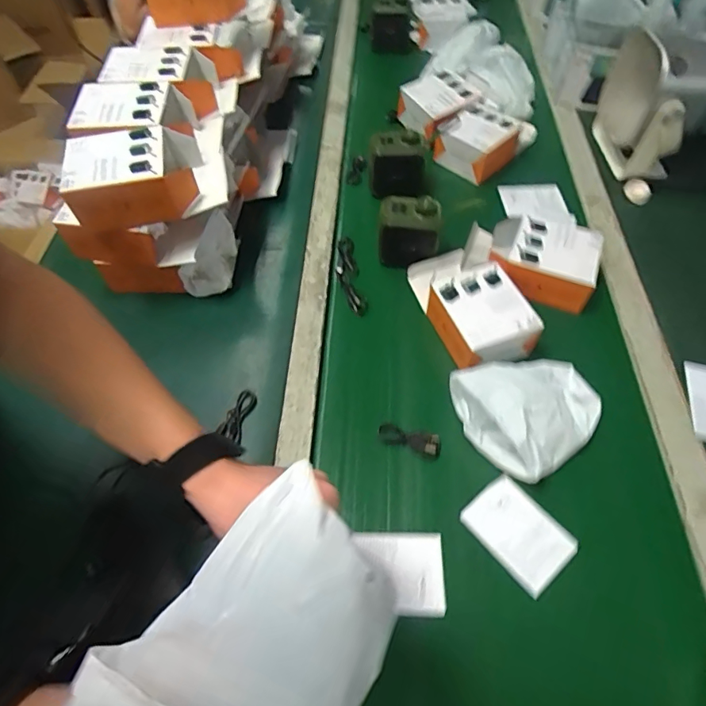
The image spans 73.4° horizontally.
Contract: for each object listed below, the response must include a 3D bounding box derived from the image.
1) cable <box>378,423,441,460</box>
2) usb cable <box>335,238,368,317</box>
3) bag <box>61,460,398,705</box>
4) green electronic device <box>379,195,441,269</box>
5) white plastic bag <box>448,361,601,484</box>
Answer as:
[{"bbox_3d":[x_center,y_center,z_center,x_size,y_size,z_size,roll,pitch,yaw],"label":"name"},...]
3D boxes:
[{"bbox_3d":[0.065,0.101,0.550,0.073,0.008,0.025,17,59,9],"label":"cable"},{"bbox_3d":[-0.006,-0.113,0.686,0.033,0.007,0.143,-8,58,-6],"label":"usb cable"},{"bbox_3d":[-0.042,0.138,0.227,0.105,0.052,0.130,34,64,22],"label":"bag"},{"bbox_3d":[0.078,-0.170,0.671,0.080,0.094,0.052,3,57,2],"label":"green electronic device"},{"bbox_3d":[0.203,0.059,0.534,0.155,0.072,0.129,-25,60,-15],"label":"white plastic bag"}]

